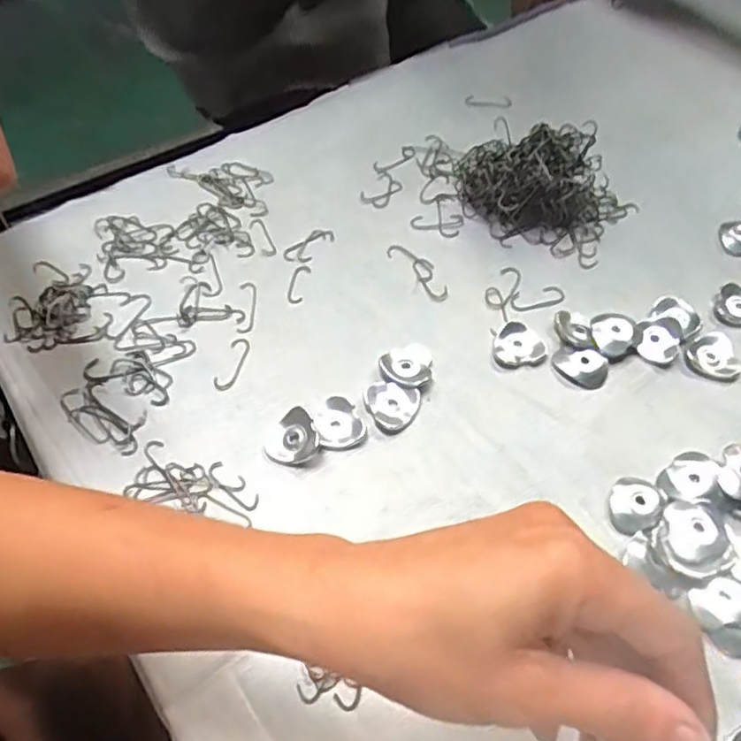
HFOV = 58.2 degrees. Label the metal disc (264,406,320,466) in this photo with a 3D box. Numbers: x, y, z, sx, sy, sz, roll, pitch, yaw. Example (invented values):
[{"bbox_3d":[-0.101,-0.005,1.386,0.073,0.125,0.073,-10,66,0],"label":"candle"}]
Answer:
[{"bbox_3d":[-0.050,0.041,0.413,0.032,0.008,0.034,0,55,0],"label":"metal disc"}]

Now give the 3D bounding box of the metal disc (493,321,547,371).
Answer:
[{"bbox_3d":[0.101,-0.018,0.459,0.034,0.006,0.033,-2,73,6],"label":"metal disc"}]

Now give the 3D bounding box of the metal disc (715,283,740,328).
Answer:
[{"bbox_3d":[0.267,-0.045,0.478,0.033,0.011,0.032,0,55,0],"label":"metal disc"}]

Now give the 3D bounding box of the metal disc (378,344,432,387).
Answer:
[{"bbox_3d":[0.026,-0.006,0.448,0.035,0.010,0.035,0,55,0],"label":"metal disc"}]

